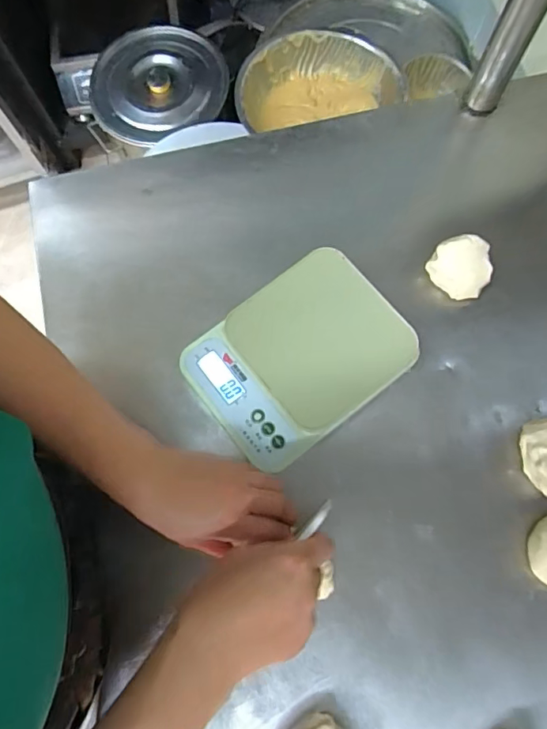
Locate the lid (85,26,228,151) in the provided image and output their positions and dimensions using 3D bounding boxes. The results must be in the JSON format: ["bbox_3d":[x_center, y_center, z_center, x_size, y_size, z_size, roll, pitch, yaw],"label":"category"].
[{"bbox_3d":[-0.269,-0.650,1.129,0.323,0.064,0.293,-21,76,-5],"label":"lid"}]

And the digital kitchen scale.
[{"bbox_3d":[0.022,-0.005,0.460,0.184,0.049,0.141,-36,78,-8],"label":"digital kitchen scale"}]

